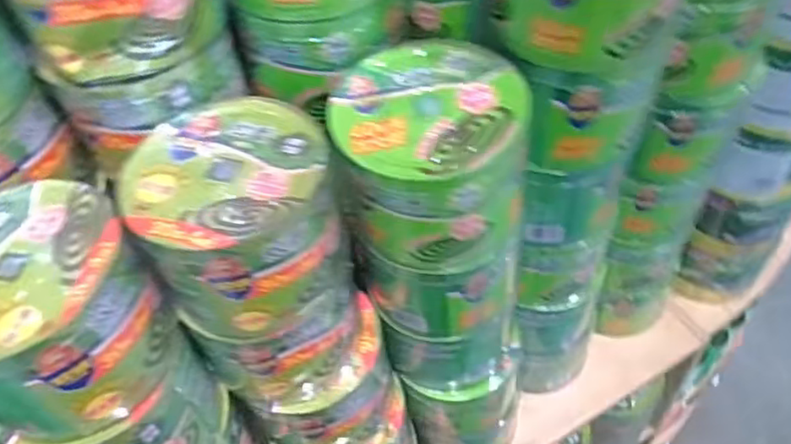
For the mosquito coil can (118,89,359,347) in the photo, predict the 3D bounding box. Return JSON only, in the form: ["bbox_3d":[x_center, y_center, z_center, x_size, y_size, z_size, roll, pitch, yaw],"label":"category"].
[{"bbox_3d":[-0.107,0.003,0.485,0.129,0.120,0.132,-17,52,-8],"label":"mosquito coil can"}]

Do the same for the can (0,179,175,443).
[{"bbox_3d":[-0.226,0.063,0.441,0.134,0.106,0.132,-3,51,3],"label":"can"}]

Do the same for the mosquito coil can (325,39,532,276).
[{"bbox_3d":[0.027,-0.045,0.509,0.131,0.115,0.135,0,51,5],"label":"mosquito coil can"}]

